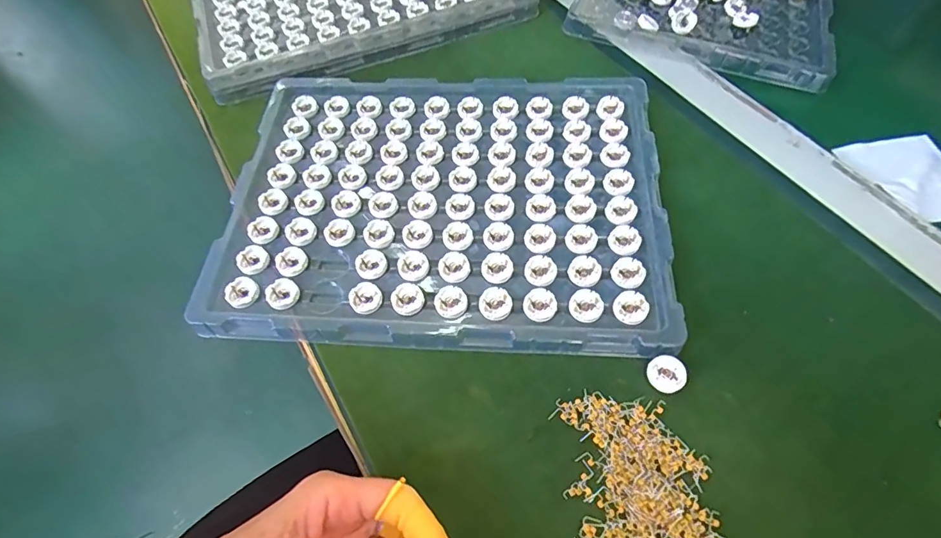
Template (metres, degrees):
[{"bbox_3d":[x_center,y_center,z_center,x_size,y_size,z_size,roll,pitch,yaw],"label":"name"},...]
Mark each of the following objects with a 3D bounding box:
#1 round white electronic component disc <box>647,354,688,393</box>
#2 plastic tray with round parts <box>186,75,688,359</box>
[{"bbox_3d":[0.128,0.068,0.307,0.023,0.009,0.023,-1,60,1],"label":"round white electronic component disc"},{"bbox_3d":[-0.023,-0.061,0.383,0.337,0.016,0.260,1,60,3],"label":"plastic tray with round parts"}]

